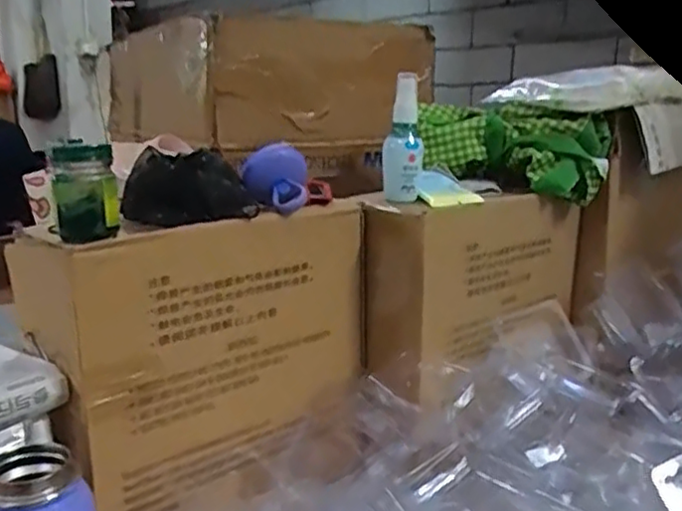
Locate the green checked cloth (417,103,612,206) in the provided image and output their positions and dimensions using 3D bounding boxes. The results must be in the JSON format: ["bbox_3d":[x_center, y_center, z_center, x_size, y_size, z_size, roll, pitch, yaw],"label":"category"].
[{"bbox_3d":[0.182,-0.116,0.753,0.207,0.088,0.079,7,14,24],"label":"green checked cloth"}]

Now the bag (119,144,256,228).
[{"bbox_3d":[-0.122,-0.056,0.555,0.107,0.051,0.082,-2,13,-12],"label":"bag"}]

